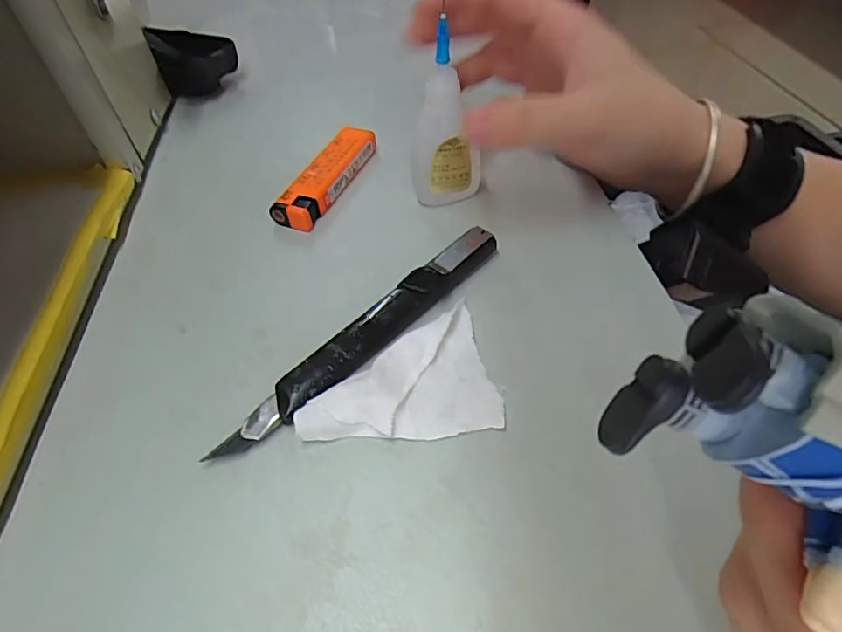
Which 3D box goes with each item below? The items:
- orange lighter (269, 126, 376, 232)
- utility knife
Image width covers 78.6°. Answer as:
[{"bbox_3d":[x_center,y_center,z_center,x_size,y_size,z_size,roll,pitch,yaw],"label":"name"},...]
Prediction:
[{"bbox_3d":[-0.051,-0.076,0.281,0.023,0.017,0.076,19,53,18],"label":"orange lighter"},{"bbox_3d":[-0.019,0.007,0.209,0.018,0.013,0.142,35,60,28],"label":"utility knife"}]

